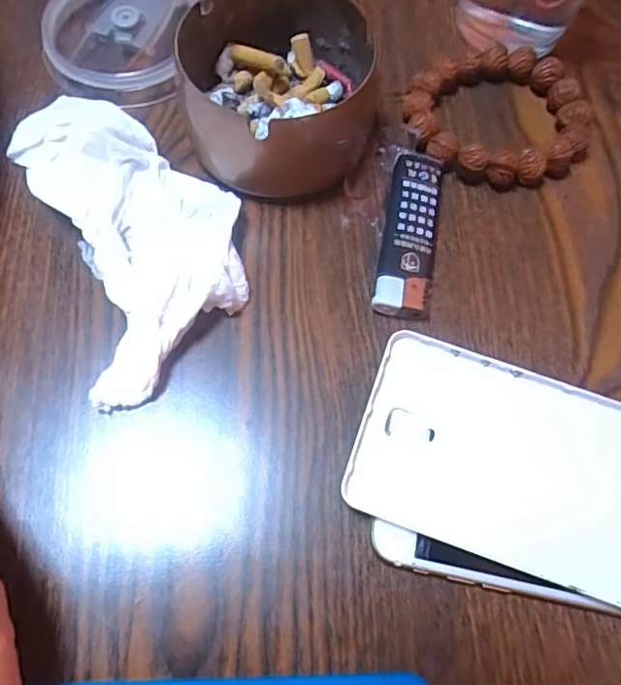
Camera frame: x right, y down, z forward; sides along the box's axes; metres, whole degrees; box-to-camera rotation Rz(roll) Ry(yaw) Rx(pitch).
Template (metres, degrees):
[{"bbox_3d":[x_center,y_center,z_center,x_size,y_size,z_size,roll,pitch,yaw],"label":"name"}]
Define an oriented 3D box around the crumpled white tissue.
[{"bbox_3d":[-0.072,-0.048,0.243,0.076,0.023,0.135,-21,70,-11],"label":"crumpled white tissue"}]

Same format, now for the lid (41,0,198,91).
[{"bbox_3d":[-0.098,-0.160,0.292,0.067,0.017,0.075,8,67,0],"label":"lid"}]

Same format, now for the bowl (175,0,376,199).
[{"bbox_3d":[-0.014,-0.114,0.259,0.086,0.047,0.080,1,68,-2],"label":"bowl"}]

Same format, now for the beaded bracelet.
[{"bbox_3d":[0.092,-0.110,0.280,0.086,0.015,0.074,-20,70,-11],"label":"beaded bracelet"}]

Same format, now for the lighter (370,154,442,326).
[{"bbox_3d":[0.045,-0.049,0.254,0.024,0.011,0.082,11,68,2],"label":"lighter"}]

